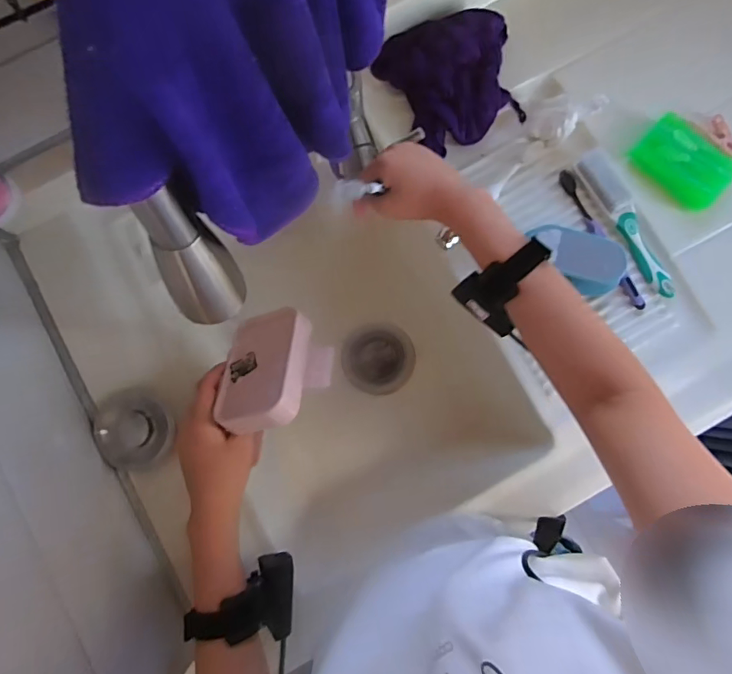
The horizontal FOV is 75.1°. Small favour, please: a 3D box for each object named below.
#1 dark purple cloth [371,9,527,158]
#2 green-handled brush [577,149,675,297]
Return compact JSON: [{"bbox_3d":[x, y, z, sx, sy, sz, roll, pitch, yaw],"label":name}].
[{"bbox_3d":[0.104,-0.295,0.549,0.158,0.059,0.130,-18,84,-2],"label":"dark purple cloth"},{"bbox_3d":[0.299,-0.130,0.539,0.028,0.028,0.184,-28,85,-3],"label":"green-handled brush"}]

